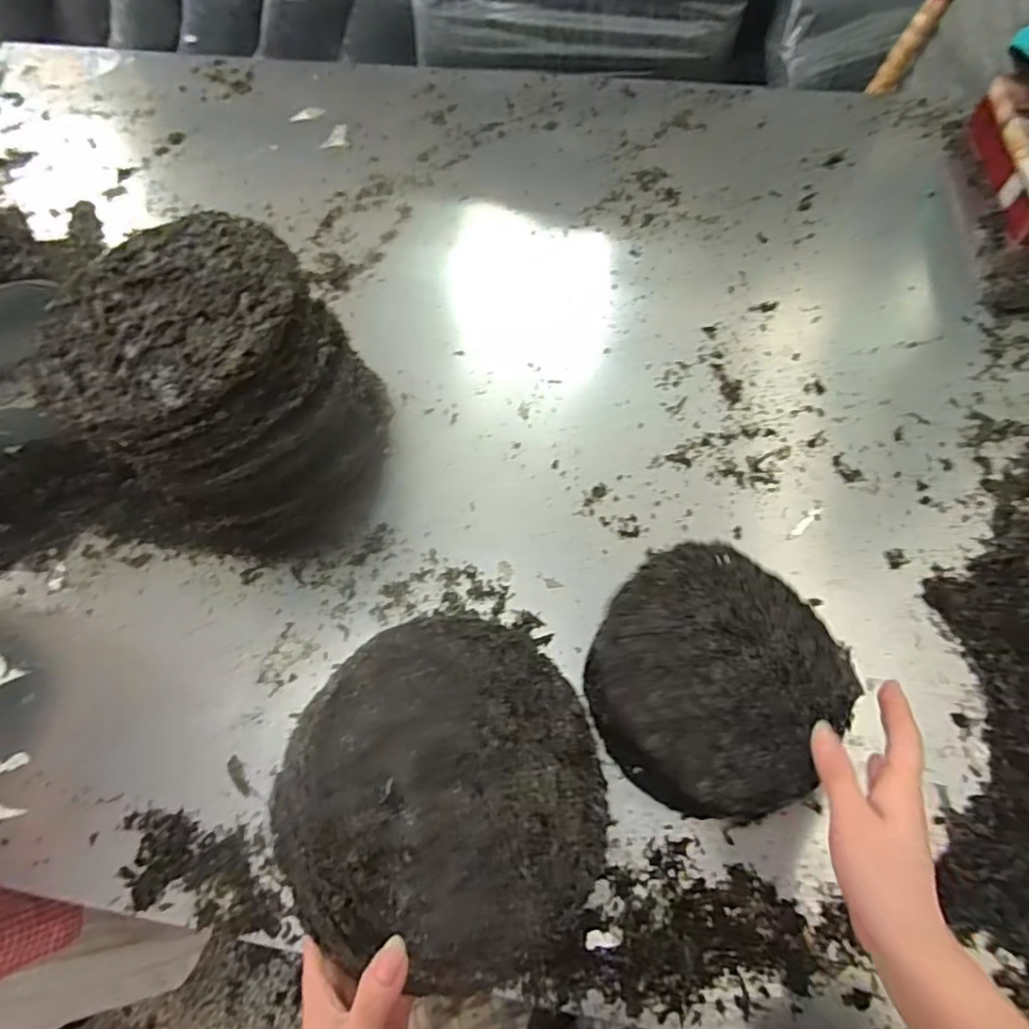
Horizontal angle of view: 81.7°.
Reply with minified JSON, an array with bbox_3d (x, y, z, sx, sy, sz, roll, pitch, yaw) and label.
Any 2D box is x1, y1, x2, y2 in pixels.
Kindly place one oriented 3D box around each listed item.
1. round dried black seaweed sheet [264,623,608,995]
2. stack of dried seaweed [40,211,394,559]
[{"bbox_3d":[-0.033,0.158,0.364,0.201,0.015,0.198,20,47,-23],"label":"round dried black seaweed sheet"},{"bbox_3d":[-0.252,-0.102,0.536,0.217,0.223,0.203,10,64,6],"label":"stack of dried seaweed"}]

